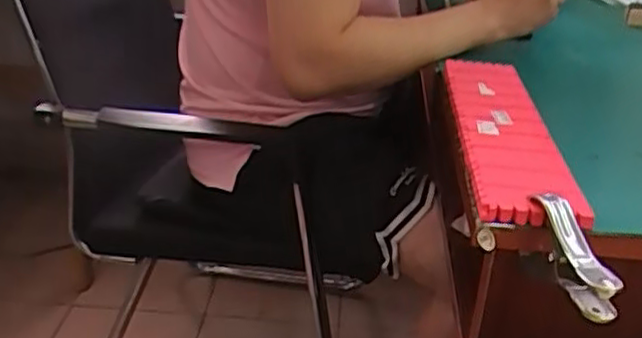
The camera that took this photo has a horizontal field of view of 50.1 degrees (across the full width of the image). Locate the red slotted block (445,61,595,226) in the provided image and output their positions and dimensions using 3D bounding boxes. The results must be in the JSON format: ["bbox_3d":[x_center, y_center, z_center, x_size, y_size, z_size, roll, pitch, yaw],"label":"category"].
[{"bbox_3d":[0.168,-0.040,0.639,0.082,0.013,0.316,4,29,2],"label":"red slotted block"}]

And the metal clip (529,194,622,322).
[{"bbox_3d":[0.170,0.057,0.463,0.027,0.037,0.097,-1,25,-1],"label":"metal clip"}]

